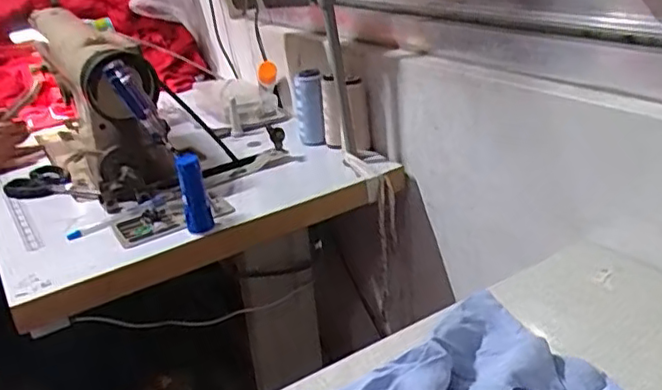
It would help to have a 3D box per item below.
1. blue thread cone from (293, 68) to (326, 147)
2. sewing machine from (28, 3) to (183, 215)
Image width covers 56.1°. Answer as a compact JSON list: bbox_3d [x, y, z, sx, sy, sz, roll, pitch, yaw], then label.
[{"bbox_3d":[-0.034,-0.140,0.990,0.040,0.117,0.047,-7,25,-5],"label":"blue thread cone"},{"bbox_3d":[-0.360,-0.131,0.946,0.154,0.235,0.536,-16,27,-23],"label":"sewing machine"}]

